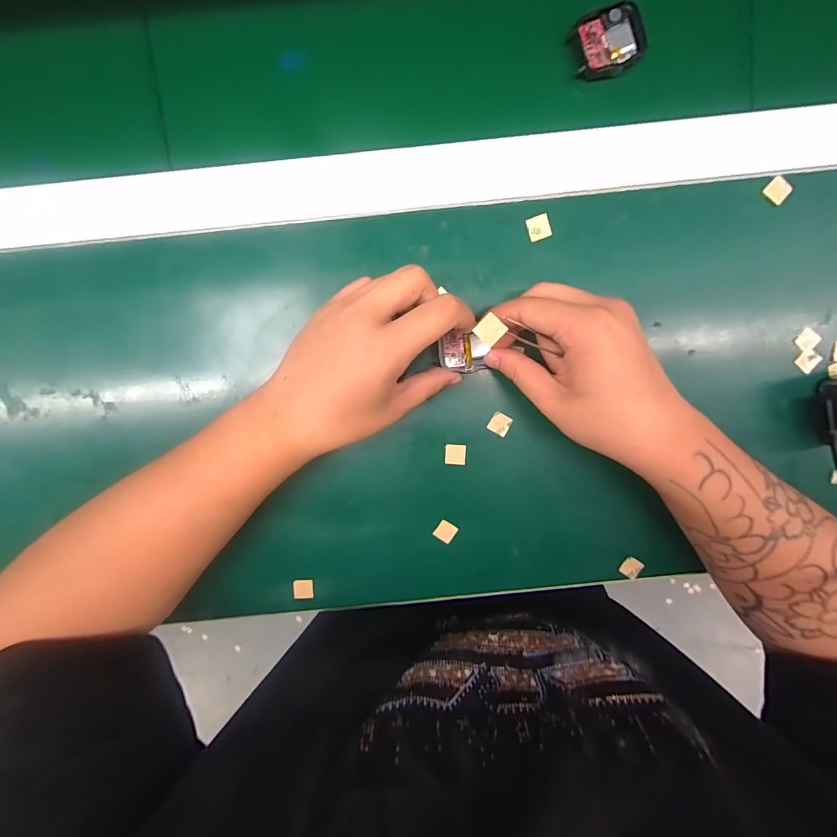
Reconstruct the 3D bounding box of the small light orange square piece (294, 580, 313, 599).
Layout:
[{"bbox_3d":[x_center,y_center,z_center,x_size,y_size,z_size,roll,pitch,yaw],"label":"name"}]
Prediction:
[{"bbox_3d":[-0.094,0.139,0.308,0.015,0.004,0.015,1,92,-20],"label":"small light orange square piece"}]

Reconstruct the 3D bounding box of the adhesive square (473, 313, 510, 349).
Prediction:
[{"bbox_3d":[0.042,-0.053,0.225,0.014,0.004,0.016,44,94,5],"label":"adhesive square"}]

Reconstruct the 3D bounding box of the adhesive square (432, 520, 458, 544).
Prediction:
[{"bbox_3d":[0.022,0.090,0.301,0.016,0.004,0.016,33,96,-5],"label":"adhesive square"}]

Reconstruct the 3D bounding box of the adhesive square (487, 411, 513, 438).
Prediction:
[{"bbox_3d":[0.062,0.004,0.288,0.016,0.004,0.015,28,96,-4],"label":"adhesive square"}]

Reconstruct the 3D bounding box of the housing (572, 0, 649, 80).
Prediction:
[{"bbox_3d":[0.129,-0.253,0.253,0.047,0.007,0.039,-12,98,1],"label":"housing"}]

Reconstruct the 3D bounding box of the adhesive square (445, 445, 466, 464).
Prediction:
[{"bbox_3d":[0.029,0.028,0.291,0.016,0.004,0.015,1,98,-1],"label":"adhesive square"}]

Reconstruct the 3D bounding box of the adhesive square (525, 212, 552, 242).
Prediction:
[{"bbox_3d":[0.086,-0.136,0.270,0.017,0.004,0.016,-21,106,3],"label":"adhesive square"}]

